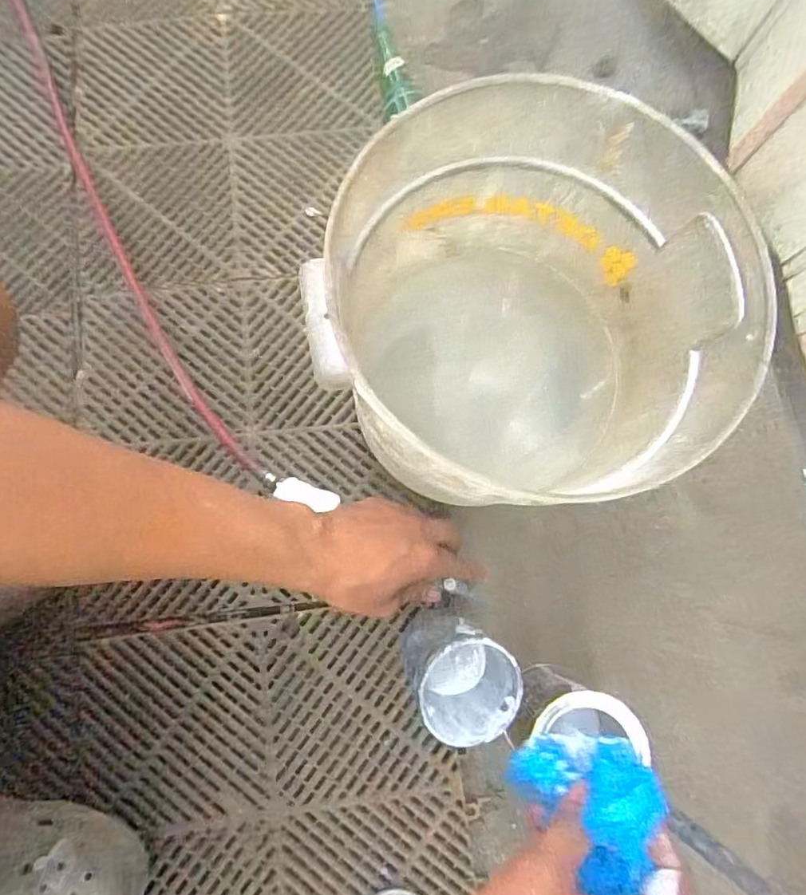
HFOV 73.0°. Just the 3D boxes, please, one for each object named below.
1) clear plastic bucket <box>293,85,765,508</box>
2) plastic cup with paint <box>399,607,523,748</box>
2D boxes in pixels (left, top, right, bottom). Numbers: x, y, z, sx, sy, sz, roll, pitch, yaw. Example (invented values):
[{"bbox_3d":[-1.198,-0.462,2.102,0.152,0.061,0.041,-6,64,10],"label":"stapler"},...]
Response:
[{"bbox_3d":[0.097,-0.101,0.519,0.314,0.301,0.286,0,79,-1],"label":"clear plastic bucket"},{"bbox_3d":[0.047,0.182,0.457,0.077,0.095,0.086,-22,99,-6],"label":"plastic cup with paint"}]

